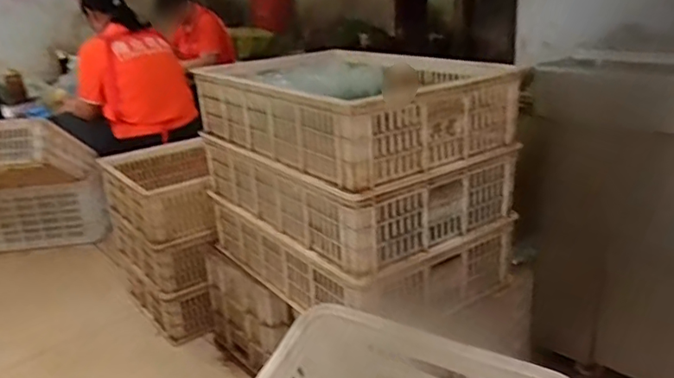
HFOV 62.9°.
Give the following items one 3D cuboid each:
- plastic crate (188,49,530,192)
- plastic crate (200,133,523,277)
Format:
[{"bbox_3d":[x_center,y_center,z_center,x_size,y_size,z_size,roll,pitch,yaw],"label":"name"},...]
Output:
[{"bbox_3d":[0.001,-0.196,1.252,0.455,0.159,0.708,-17,24,-34],"label":"plastic crate"},{"bbox_3d":[0.018,-0.036,1.293,0.437,0.156,0.629,-17,24,-34],"label":"plastic crate"}]

